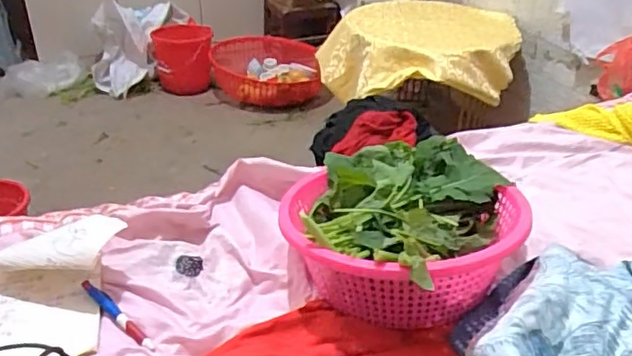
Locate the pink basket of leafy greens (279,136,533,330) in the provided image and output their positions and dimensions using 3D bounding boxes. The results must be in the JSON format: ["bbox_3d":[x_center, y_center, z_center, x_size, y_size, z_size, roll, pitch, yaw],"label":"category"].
[{"bbox_3d":[0.109,0.076,0.779,0.302,0.141,0.325,4,30,4],"label":"pink basket of leafy greens"}]

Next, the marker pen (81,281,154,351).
[{"bbox_3d":[-0.239,0.162,0.711,0.140,0.019,0.015,27,39,36],"label":"marker pen"}]

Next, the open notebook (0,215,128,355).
[{"bbox_3d":[-0.312,0.127,0.700,0.163,0.078,0.175,-6,31,-13],"label":"open notebook"}]

